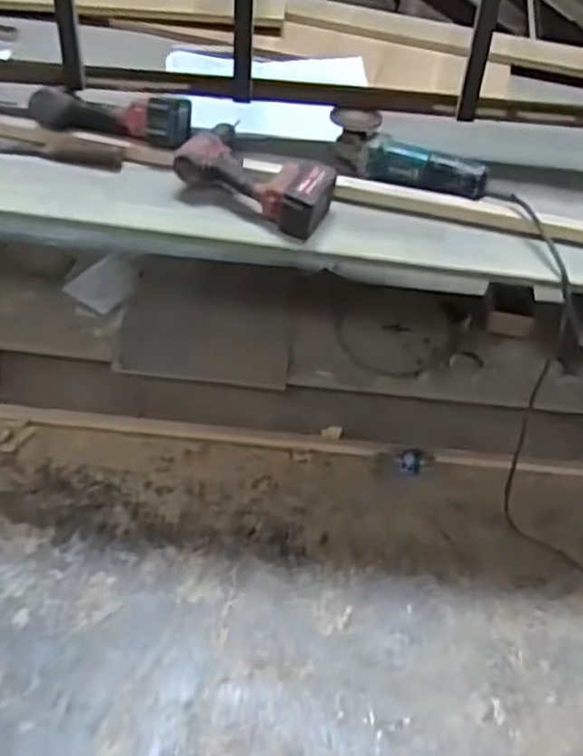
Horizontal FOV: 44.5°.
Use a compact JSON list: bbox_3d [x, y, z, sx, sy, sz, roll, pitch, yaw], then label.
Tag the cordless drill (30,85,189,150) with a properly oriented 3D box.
[{"bbox_3d":[-0.299,-0.452,1.203,0.257,0.085,0.101,14,47,5],"label":"cordless drill"}]

